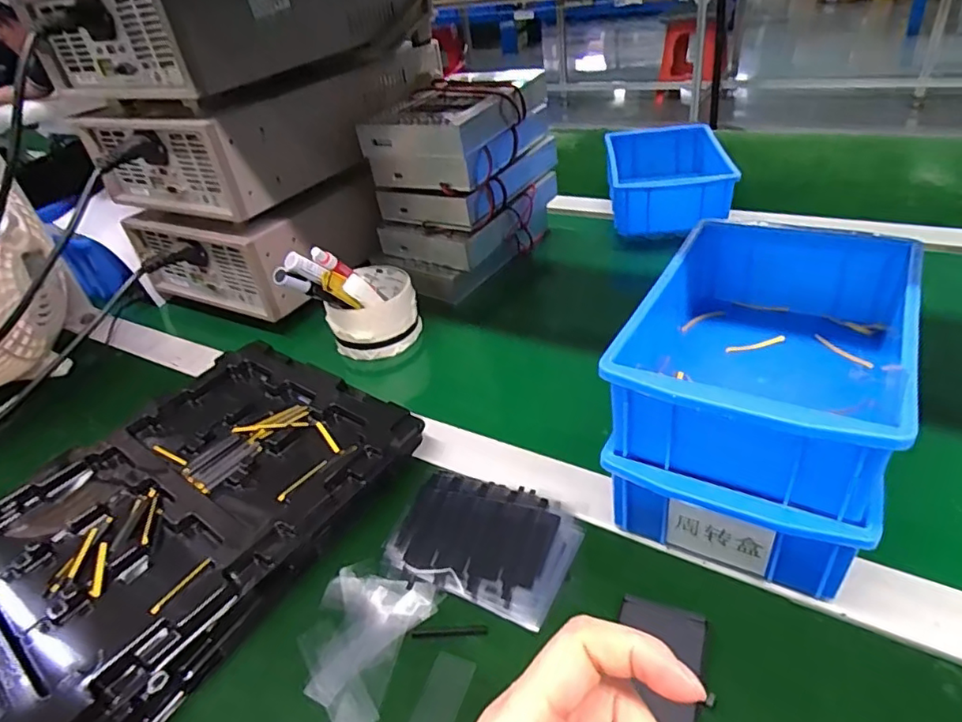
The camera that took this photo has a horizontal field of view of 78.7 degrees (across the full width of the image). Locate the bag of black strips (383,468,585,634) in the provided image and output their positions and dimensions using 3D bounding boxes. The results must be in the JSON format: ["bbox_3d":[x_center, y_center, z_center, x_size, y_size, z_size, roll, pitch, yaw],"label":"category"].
[{"bbox_3d":[0.001,0.110,0.365,0.110,0.010,0.079,13,42,28],"label":"bag of black strips"}]

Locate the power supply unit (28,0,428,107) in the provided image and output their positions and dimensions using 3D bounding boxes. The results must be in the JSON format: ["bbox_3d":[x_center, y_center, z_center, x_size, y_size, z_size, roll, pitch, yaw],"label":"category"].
[{"bbox_3d":[-0.229,-0.340,0.589,0.216,0.110,0.323,12,42,27],"label":"power supply unit"}]

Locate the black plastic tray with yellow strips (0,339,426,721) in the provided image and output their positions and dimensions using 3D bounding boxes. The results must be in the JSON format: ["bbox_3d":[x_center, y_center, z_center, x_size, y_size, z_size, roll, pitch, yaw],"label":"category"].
[{"bbox_3d":[-0.196,0.091,0.391,0.207,0.031,0.264,19,45,33],"label":"black plastic tray with yellow strips"}]

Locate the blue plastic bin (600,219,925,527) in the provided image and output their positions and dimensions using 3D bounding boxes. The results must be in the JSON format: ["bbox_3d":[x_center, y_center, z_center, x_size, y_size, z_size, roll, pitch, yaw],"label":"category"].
[{"bbox_3d":[0.169,-0.013,0.345,0.129,0.064,0.203,14,43,29],"label":"blue plastic bin"}]

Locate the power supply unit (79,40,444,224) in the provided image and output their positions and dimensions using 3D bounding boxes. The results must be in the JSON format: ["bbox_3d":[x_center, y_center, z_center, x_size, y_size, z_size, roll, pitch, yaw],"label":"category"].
[{"bbox_3d":[-0.212,-0.264,0.641,0.196,0.086,0.341,16,43,31],"label":"power supply unit"}]

